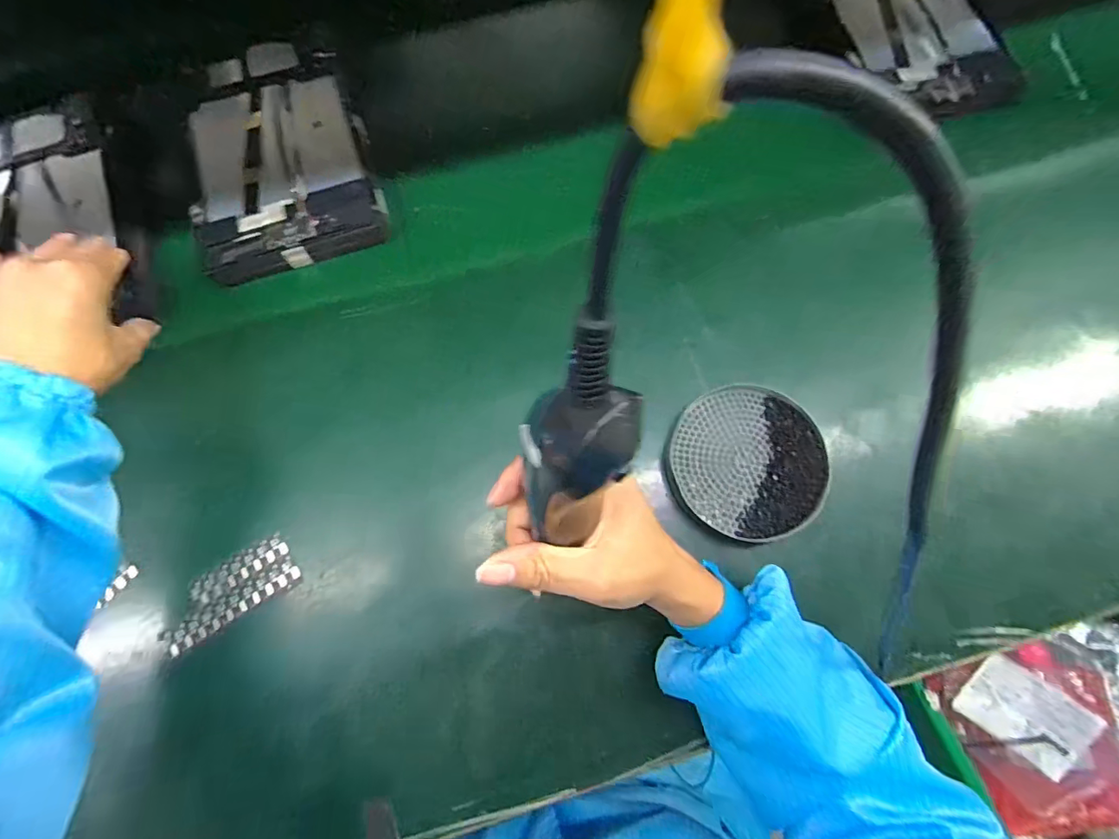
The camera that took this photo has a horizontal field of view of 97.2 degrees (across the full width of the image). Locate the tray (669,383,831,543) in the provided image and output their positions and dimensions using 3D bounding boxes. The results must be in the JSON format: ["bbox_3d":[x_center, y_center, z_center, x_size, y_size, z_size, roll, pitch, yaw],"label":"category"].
[{"bbox_3d":[0.139,0.029,0.364,0.105,0.016,0.112,0,73,0],"label":"tray"}]

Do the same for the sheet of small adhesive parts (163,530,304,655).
[{"bbox_3d":[-0.238,0.124,0.354,0.097,0.004,0.041,-30,75,-9],"label":"sheet of small adhesive parts"}]

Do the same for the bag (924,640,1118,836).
[{"bbox_3d":[0.525,0.351,0.561,0.157,0.043,0.197,-12,69,38],"label":"bag"}]

